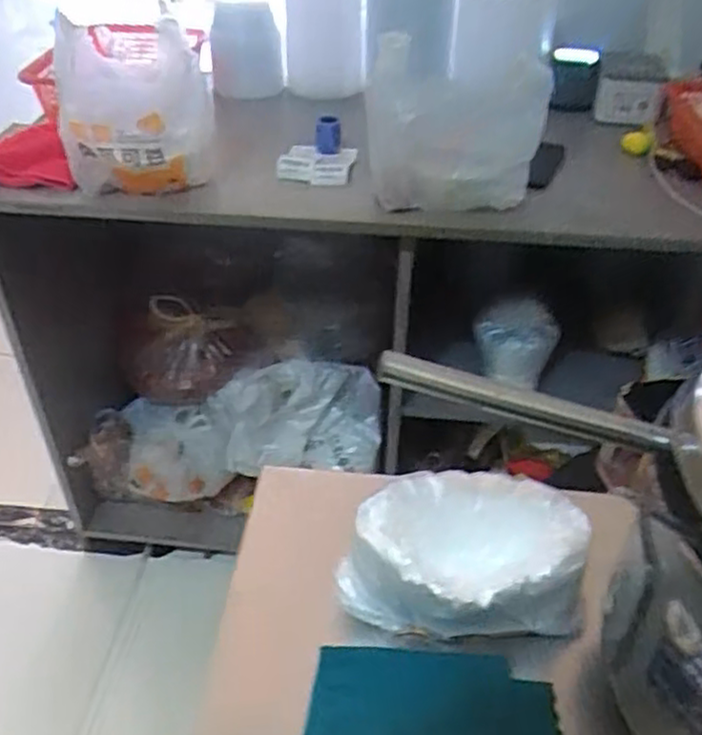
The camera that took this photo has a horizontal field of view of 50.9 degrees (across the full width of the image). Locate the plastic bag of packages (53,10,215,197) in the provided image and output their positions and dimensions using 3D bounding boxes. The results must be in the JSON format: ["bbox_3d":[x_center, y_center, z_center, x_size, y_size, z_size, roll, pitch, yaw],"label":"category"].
[{"bbox_3d":[-0.327,-0.390,1.101,0.212,0.189,0.259,-14,42,-17],"label":"plastic bag of packages"}]

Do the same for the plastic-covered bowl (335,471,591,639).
[{"bbox_3d":[0.092,0.153,0.606,0.195,0.092,0.128,3,39,2],"label":"plastic-covered bowl"}]

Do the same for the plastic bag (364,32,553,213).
[{"bbox_3d":[0.144,-0.330,1.039,0.243,0.205,0.122,9,40,10],"label":"plastic bag"}]

